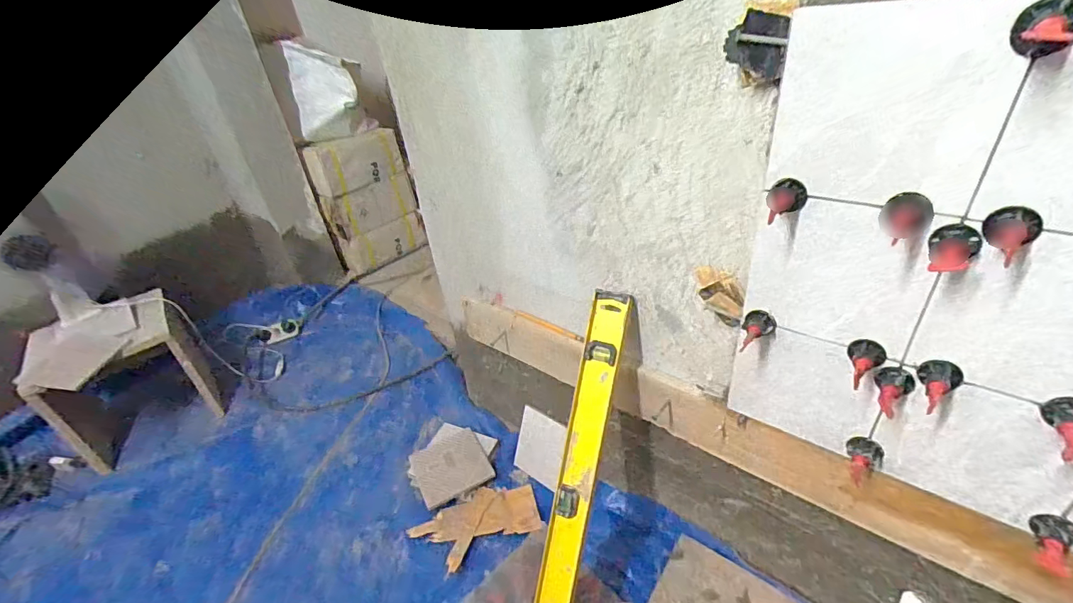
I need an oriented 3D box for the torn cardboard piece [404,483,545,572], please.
[{"bbox_3d":[-0.116,0.433,0.902,0.239,0.012,0.128,-17,35,-15],"label":"torn cardboard piece"}]

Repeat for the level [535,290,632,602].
[{"bbox_3d":[0.054,0.282,0.657,0.055,0.589,0.024,12,2,26],"label":"level"}]

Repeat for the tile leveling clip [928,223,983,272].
[{"bbox_3d":[0.324,-0.041,0.362,0.031,0.030,0.034,25,45,38],"label":"tile leveling clip"}]

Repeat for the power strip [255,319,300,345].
[{"bbox_3d":[-0.844,0.101,1.517,0.034,0.059,0.134,20,28,35],"label":"power strip"}]

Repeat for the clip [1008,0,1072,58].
[{"bbox_3d":[0.305,-0.163,0.277,0.032,0.032,0.041,25,45,38],"label":"clip"}]

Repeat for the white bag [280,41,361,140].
[{"bbox_3d":[-0.673,-0.680,1.500,0.230,0.253,0.090,-22,36,-21],"label":"white bag"}]

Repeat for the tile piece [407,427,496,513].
[{"bbox_3d":[-0.187,0.355,1.005,0.150,0.015,0.163,-21,36,-20],"label":"tile piece"}]

